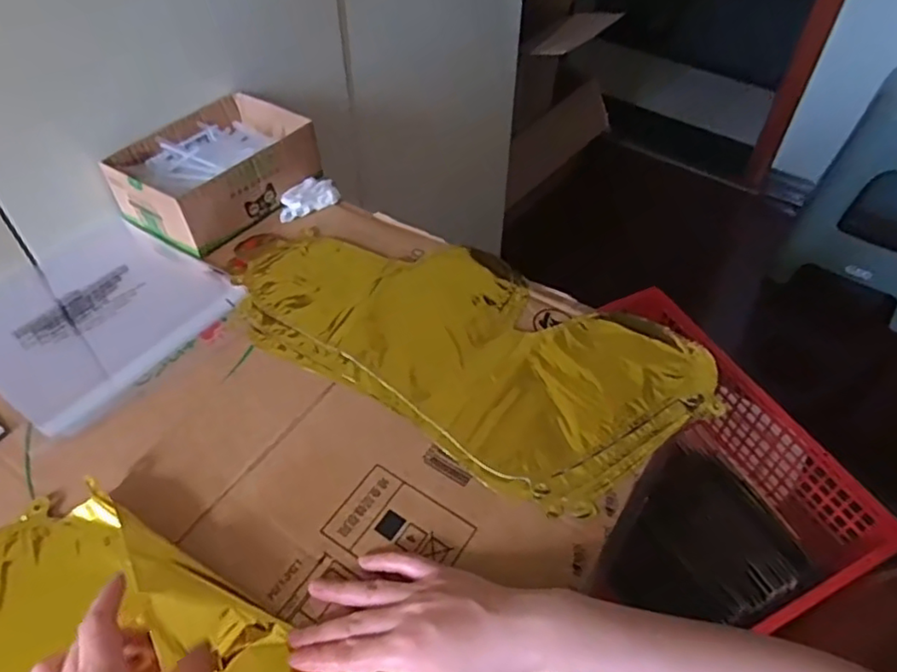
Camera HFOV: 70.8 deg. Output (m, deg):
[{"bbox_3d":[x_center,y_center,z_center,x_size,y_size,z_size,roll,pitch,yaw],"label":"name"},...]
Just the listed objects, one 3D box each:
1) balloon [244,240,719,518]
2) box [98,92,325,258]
[{"bbox_3d":[0.007,-0.009,0.556,0.409,0.015,0.208,28,54,22],"label":"balloon"},{"bbox_3d":[-0.249,-0.185,0.685,0.142,0.059,0.194,27,54,22],"label":"box"}]

